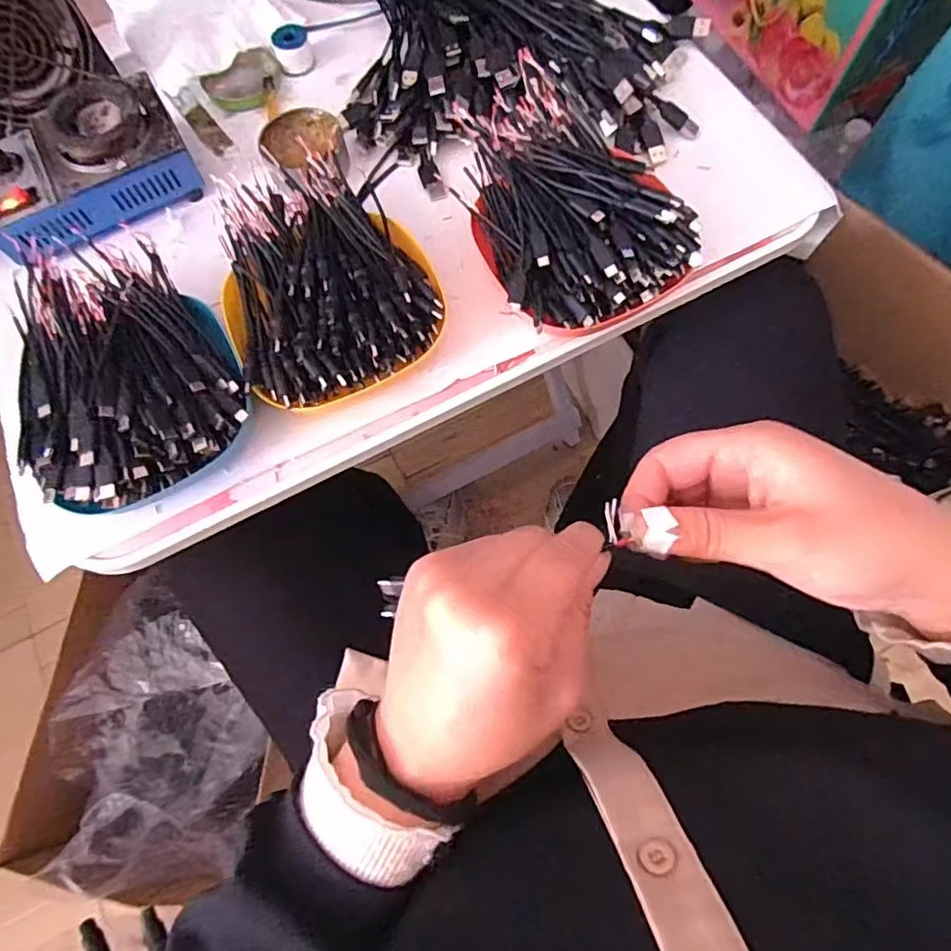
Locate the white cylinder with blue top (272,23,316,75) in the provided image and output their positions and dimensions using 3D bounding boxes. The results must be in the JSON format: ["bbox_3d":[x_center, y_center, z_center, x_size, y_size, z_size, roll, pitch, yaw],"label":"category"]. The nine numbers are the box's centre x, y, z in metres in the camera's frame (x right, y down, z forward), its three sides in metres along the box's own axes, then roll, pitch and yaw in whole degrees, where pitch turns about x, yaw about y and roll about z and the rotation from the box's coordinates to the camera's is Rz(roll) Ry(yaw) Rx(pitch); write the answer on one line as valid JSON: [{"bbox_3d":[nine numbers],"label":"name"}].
[{"bbox_3d":[-0.154,-0.362,0.500,0.030,0.029,0.023,-18,72,-3],"label":"white cylinder with blue top"}]

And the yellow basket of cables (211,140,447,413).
[{"bbox_3d":[-0.102,-0.129,0.396,0.134,0.052,0.174,-25,72,-6],"label":"yellow basket of cables"}]

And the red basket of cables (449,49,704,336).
[{"bbox_3d":[0.055,-0.187,0.404,0.121,0.057,0.186,-26,72,-6],"label":"red basket of cables"}]

